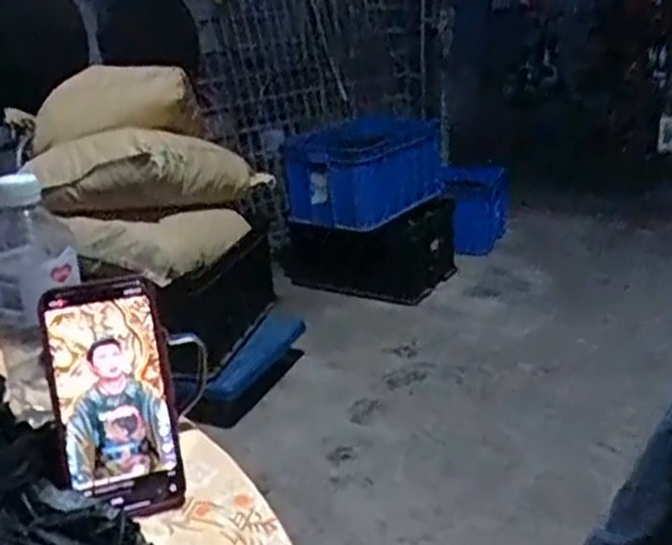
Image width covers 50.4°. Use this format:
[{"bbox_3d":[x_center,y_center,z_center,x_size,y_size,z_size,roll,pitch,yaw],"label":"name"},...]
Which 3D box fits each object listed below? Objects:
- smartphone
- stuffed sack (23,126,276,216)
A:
[{"bbox_3d":[-0.152,0.086,0.491,0.081,0.161,0.008,-13,1,-15],"label":"smartphone"},{"bbox_3d":[-0.440,-0.247,1.699,0.594,0.201,0.308,-8,23,-12],"label":"stuffed sack"}]

